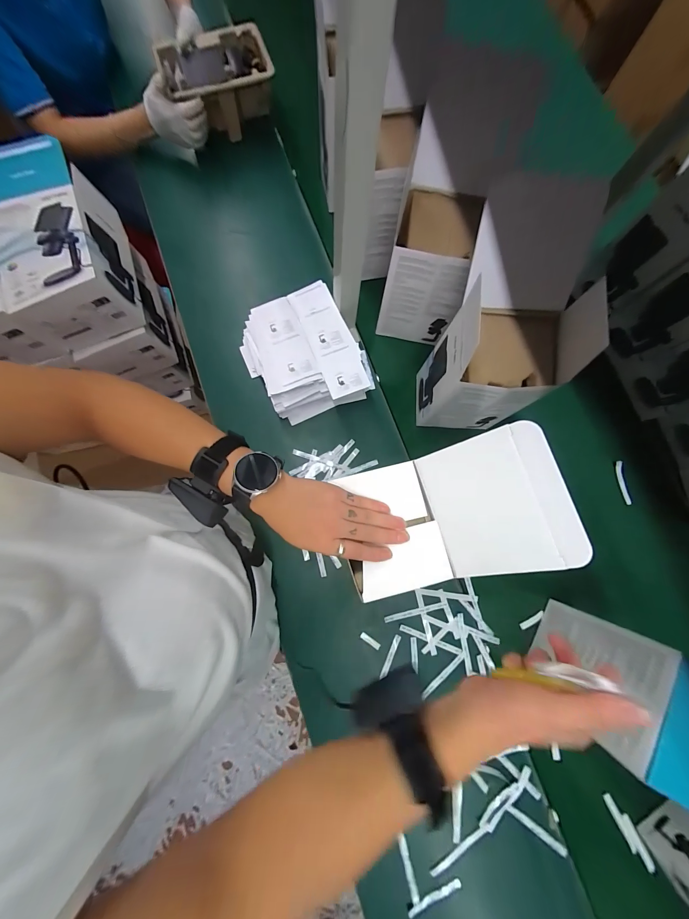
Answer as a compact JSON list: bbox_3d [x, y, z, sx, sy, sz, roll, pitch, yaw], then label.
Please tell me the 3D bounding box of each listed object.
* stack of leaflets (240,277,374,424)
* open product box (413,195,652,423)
[{"bbox_3d":[-0.078,-0.208,0.612,0.218,0.083,0.230,-21,81,-5],"label":"stack of leaflets"},{"bbox_3d":[0.230,-0.142,0.493,0.156,0.257,0.116,3,80,-1],"label":"open product box"}]

